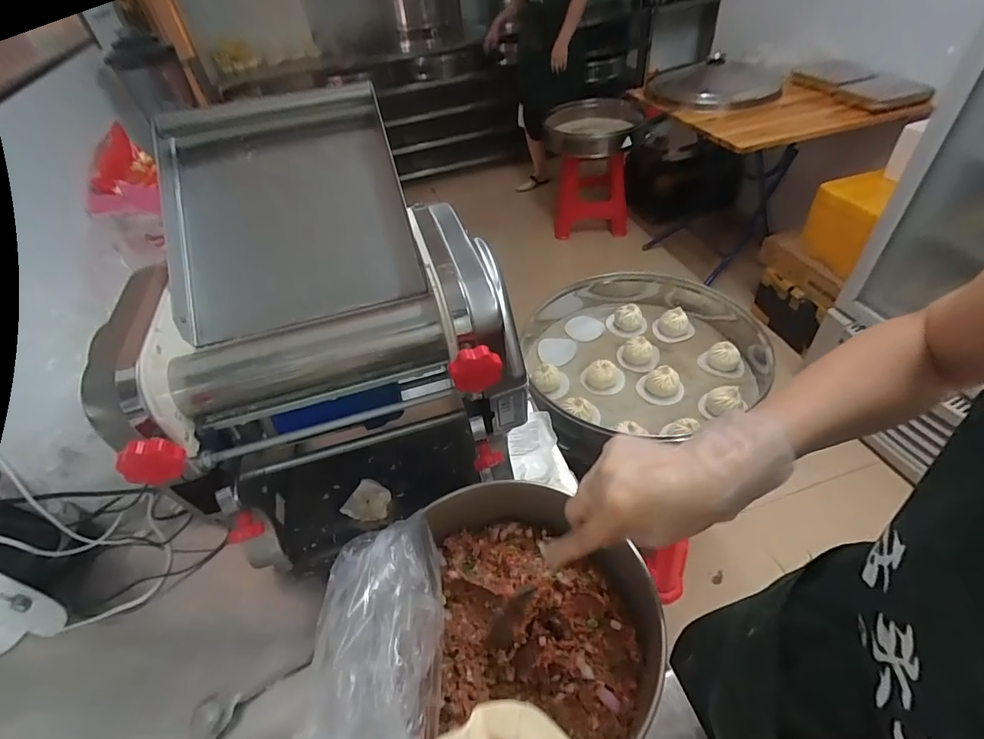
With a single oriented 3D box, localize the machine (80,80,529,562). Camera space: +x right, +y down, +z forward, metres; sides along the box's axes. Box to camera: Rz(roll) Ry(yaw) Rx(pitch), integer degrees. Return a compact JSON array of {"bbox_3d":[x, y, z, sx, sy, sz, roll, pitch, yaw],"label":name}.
[{"bbox_3d":[-0.175,-0.022,0.596,0.356,0.466,0.392,-14,45,-7],"label":"machine"}]

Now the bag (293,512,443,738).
[{"bbox_3d":[-0.090,0.223,0.375,0.138,0.104,0.218,2,46,9],"label":"bag"}]

